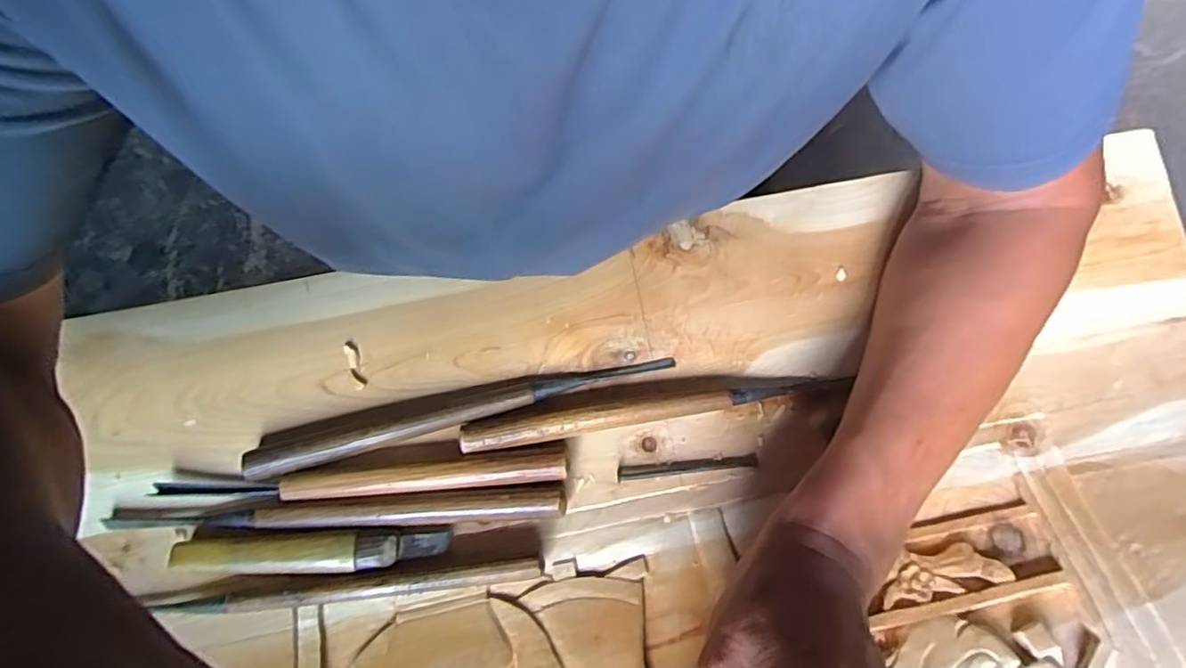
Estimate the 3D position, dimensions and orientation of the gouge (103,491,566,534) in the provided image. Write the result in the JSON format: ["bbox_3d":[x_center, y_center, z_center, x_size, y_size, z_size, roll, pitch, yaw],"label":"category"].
[{"bbox_3d":[-0.140,0.100,0.341,0.244,0.019,0.018,-1,70,-2],"label":"gouge"}]

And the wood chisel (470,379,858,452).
[{"bbox_3d":[0.038,0.045,0.361,0.226,0.013,0.017,-7,70,-4],"label":"wood chisel"}]

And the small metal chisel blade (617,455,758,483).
[{"bbox_3d":[0.055,0.077,0.363,0.081,0.004,0.008,-6,70,-4],"label":"small metal chisel blade"}]

